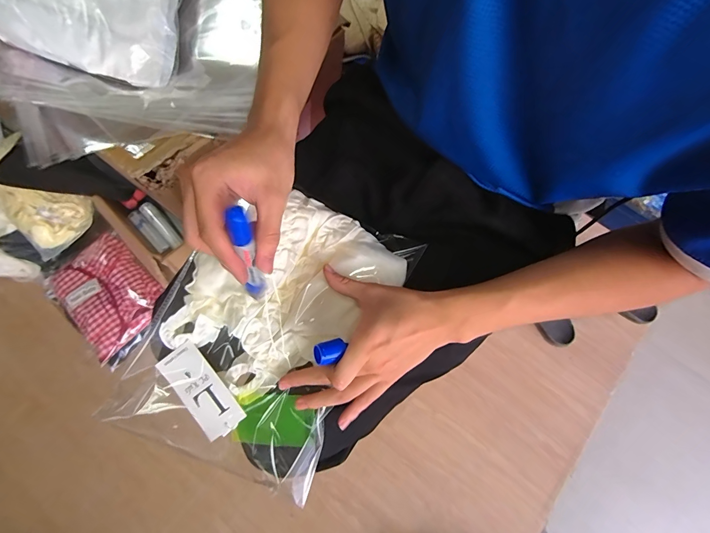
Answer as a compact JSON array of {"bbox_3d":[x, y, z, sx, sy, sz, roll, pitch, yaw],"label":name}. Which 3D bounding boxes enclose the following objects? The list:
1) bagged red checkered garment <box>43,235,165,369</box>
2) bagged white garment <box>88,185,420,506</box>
[{"bbox_3d":[-0.646,0.070,0.891,0.281,0.039,0.225,42,76,11],"label":"bagged red checkered garment"},{"bbox_3d":[-0.095,0.067,0.378,0.220,0.085,0.296,24,74,6],"label":"bagged white garment"}]

